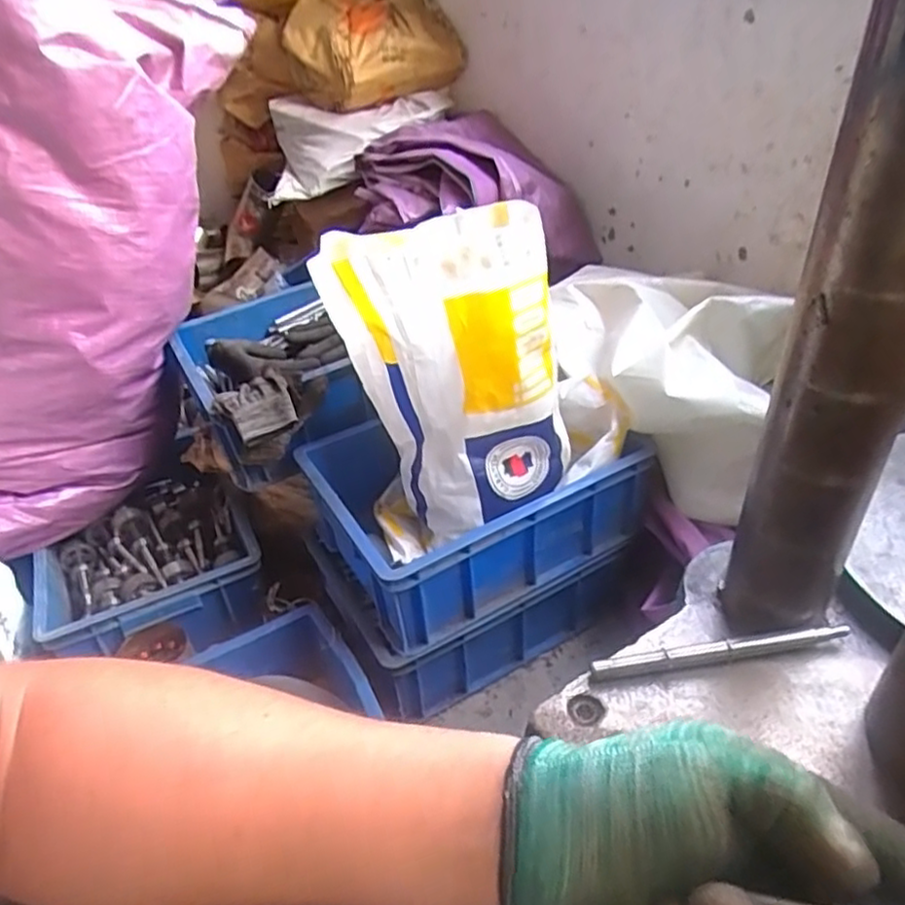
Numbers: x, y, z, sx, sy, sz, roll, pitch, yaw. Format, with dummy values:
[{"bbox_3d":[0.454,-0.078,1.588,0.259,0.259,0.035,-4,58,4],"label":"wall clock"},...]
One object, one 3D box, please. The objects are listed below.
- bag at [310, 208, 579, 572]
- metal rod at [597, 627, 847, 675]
[{"bbox_3d":[0.001,-0.068,0.821,0.260,0.412,0.133,-5,37,-1],"label":"bag"},{"bbox_3d":[0.169,0.124,0.429,0.161,0.010,0.012,-7,37,-3],"label":"metal rod"}]

